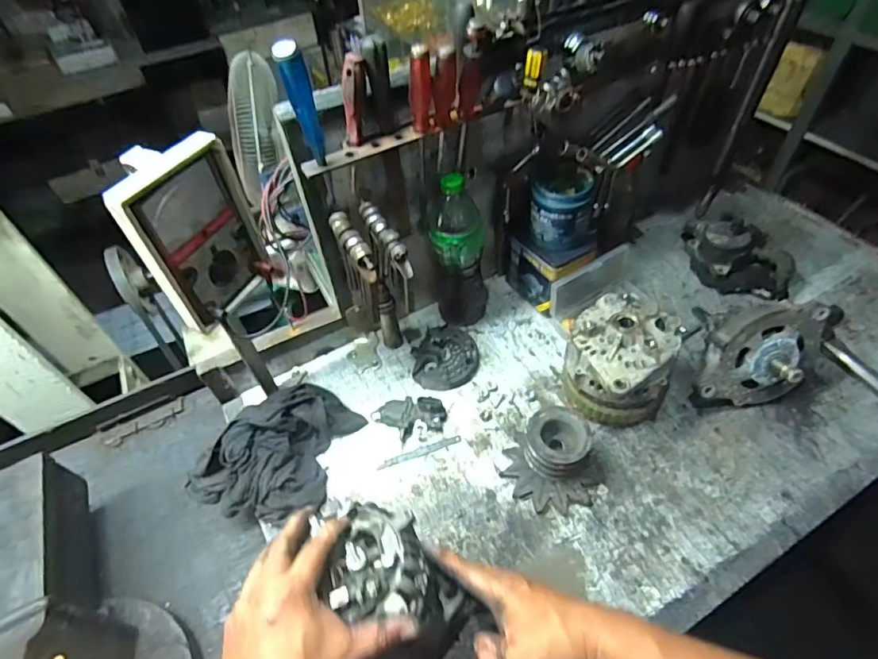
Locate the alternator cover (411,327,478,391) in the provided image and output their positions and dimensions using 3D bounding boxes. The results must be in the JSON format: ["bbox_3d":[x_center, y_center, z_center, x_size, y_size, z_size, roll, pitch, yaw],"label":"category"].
[{"bbox_3d":[0.010,0.040,0.788,0.103,0.023,0.115,-6,52,-2],"label":"alternator cover"}]

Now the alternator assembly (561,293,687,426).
[{"bbox_3d":[0.251,0.050,0.688,0.145,0.145,0.163,30,59,24],"label":"alternator assembly"}]

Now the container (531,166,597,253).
[{"bbox_3d":[0.191,-0.188,0.756,0.098,0.091,0.095,12,52,13],"label":"container"}]

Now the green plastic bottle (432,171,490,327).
[{"bbox_3d":[0.037,-0.122,0.764,0.083,0.265,0.093,4,52,6],"label":"green plastic bottle"}]

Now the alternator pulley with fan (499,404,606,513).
[{"bbox_3d":[0.149,0.169,0.638,0.116,0.073,0.111,-1,52,2],"label":"alternator pulley with fan"}]

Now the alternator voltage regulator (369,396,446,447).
[{"bbox_3d":[-0.042,0.125,0.719,0.099,0.031,0.062,-18,53,-11],"label":"alternator voltage regulator"}]

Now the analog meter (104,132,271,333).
[{"bbox_3d":[-0.255,-0.100,0.520,0.042,0.178,0.127,17,52,22],"label":"analog meter"}]

